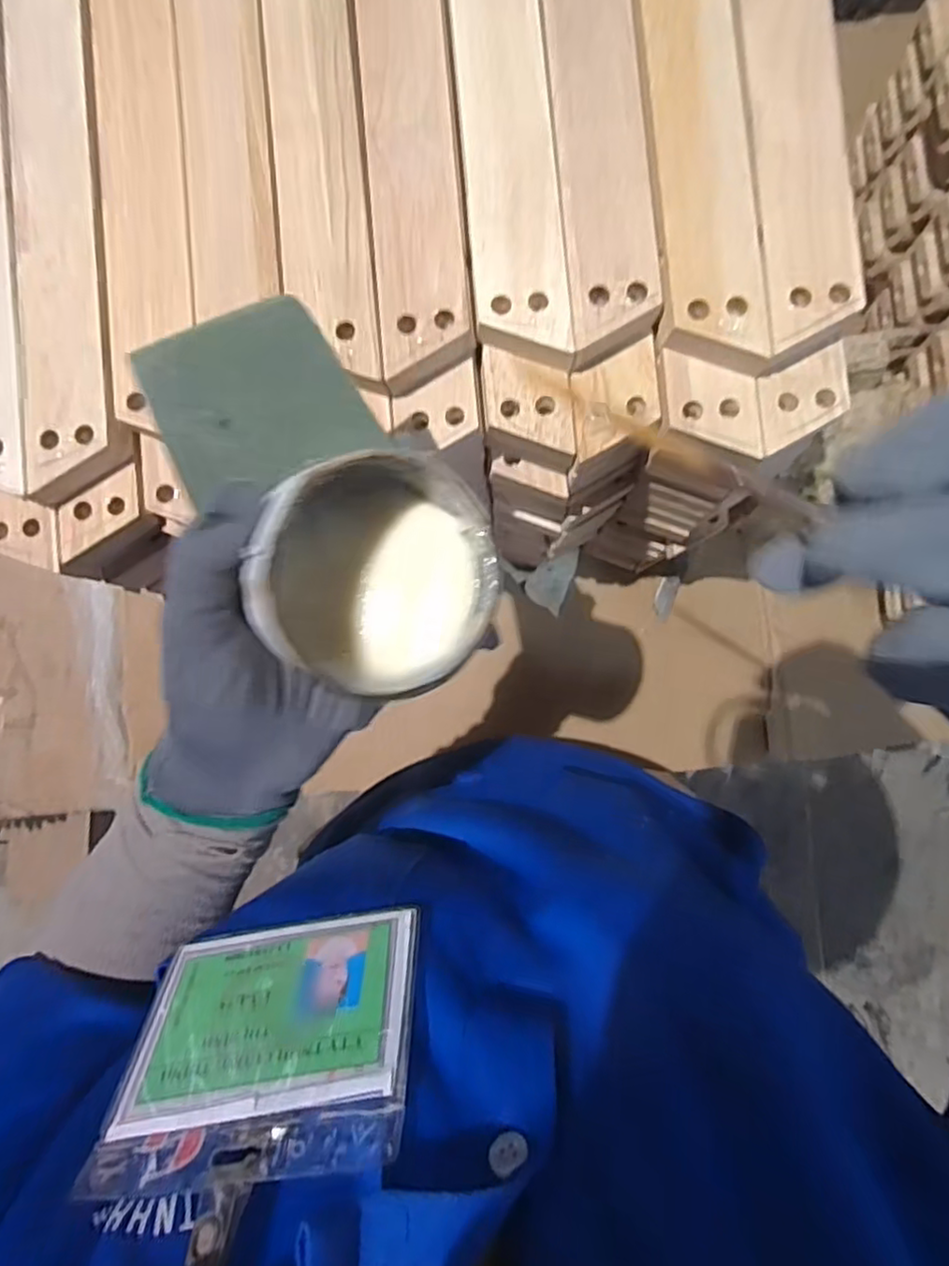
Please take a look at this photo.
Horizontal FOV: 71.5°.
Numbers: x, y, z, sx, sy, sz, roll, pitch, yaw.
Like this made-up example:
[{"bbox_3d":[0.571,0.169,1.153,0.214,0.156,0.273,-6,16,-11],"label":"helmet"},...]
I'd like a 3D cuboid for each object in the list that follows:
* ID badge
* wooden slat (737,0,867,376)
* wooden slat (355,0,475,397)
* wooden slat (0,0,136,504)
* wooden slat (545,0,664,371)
[{"bbox_3d":[-0.069,0.137,0.226,0.099,0.082,0.004,-11,122,8],"label":"ID badge"},{"bbox_3d":[0.150,-0.277,0.316,0.045,0.012,0.296,-3,86,4],"label":"wooden slat"},{"bbox_3d":[-0.032,-0.269,0.330,0.045,0.016,0.290,-5,86,4],"label":"wooden slat"},{"bbox_3d":[-0.212,-0.218,0.336,0.048,0.012,0.289,-7,86,4],"label":"wooden slat"},{"bbox_3d":[0.058,-0.281,0.323,0.043,0.010,0.291,-5,86,4],"label":"wooden slat"}]

